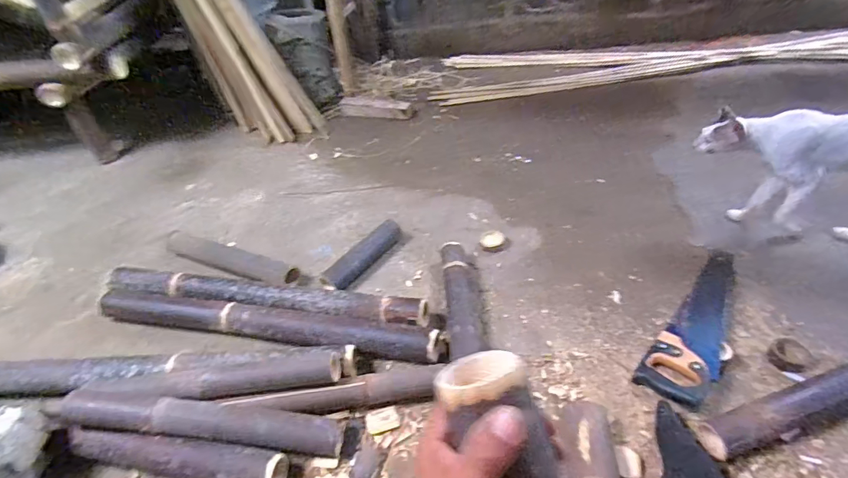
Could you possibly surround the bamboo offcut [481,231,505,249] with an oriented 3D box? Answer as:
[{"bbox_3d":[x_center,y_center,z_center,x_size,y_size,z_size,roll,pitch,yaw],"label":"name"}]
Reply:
[{"bbox_3d":[0.174,0.001,1.147,0.059,0.011,0.062,-2,41,6],"label":"bamboo offcut"}]

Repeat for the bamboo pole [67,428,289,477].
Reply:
[{"bbox_3d":[-0.429,0.379,0.769,0.396,0.055,0.057,1,42,11],"label":"bamboo pole"}]

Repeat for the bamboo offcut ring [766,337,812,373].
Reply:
[{"bbox_3d":[0.672,0.212,0.827,0.063,0.027,0.060,-4,41,4],"label":"bamboo offcut ring"}]

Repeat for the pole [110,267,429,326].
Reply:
[{"bbox_3d":[-0.366,0.126,1.016,0.786,0.052,0.065,2,42,11],"label":"pole"}]

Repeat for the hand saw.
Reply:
[{"bbox_3d":[0.567,0.153,0.896,0.114,0.039,0.442,28,52,34],"label":"hand saw"}]

